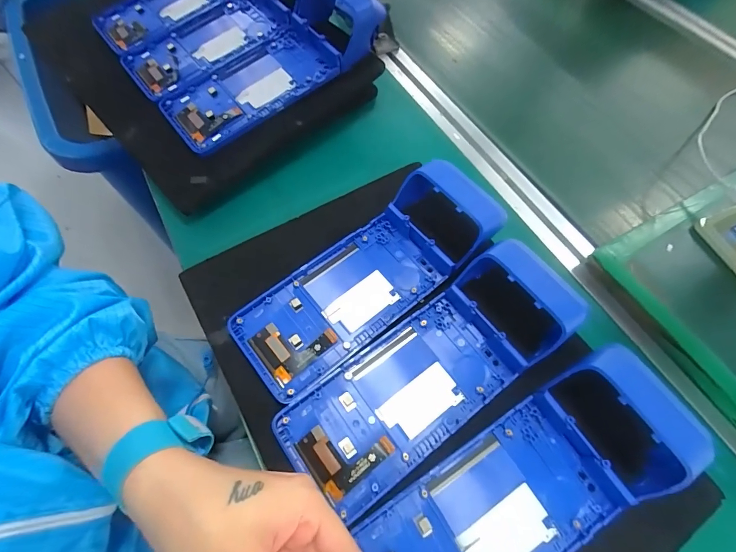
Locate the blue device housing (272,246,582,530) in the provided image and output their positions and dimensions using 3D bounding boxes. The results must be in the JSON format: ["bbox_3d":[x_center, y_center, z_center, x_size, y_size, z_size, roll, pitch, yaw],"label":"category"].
[{"bbox_3d":[0.047,0.058,0.250,0.216,0.046,0.083,-31,68,-19],"label":"blue device housing"}]

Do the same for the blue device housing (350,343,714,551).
[{"bbox_3d":[0.093,0.129,0.216,0.217,0.046,0.088,-28,67,-18],"label":"blue device housing"}]

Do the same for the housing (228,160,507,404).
[{"bbox_3d":[0.001,-0.009,0.283,0.219,0.048,0.088,-33,69,-20],"label":"housing"}]

